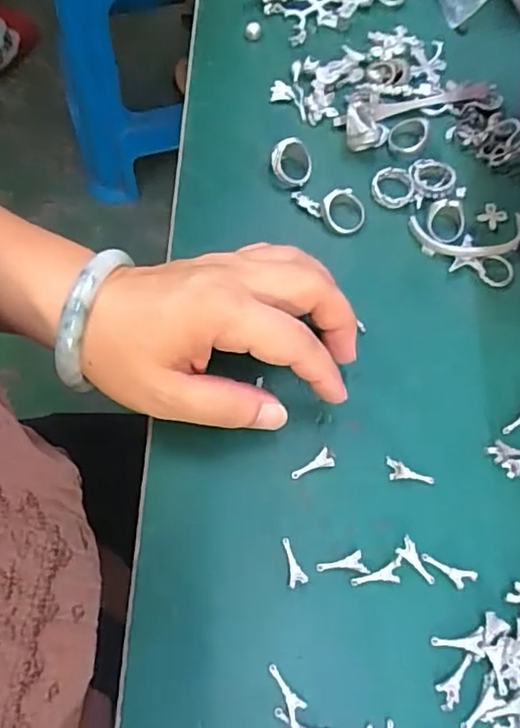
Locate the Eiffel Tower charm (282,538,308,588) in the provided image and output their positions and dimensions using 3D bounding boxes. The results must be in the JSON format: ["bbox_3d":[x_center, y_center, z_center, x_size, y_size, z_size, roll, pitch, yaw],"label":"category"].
[{"bbox_3d":[0.015,0.087,0.253,0.008,0.004,0.021,-12,68,-5],"label":"Eiffel Tower charm"}]

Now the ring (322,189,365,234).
[{"bbox_3d":[0.047,-0.085,0.322,0.024,0.005,0.025,0,92,-8],"label":"ring"}]

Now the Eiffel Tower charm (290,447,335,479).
[{"bbox_3d":[0.024,0.048,0.271,0.021,0.007,0.008,-26,70,4],"label":"Eiffel Tower charm"}]

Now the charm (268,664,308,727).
[{"bbox_3d":[0.012,0.134,0.235,0.009,0.005,0.024,-22,70,-9],"label":"charm"}]

